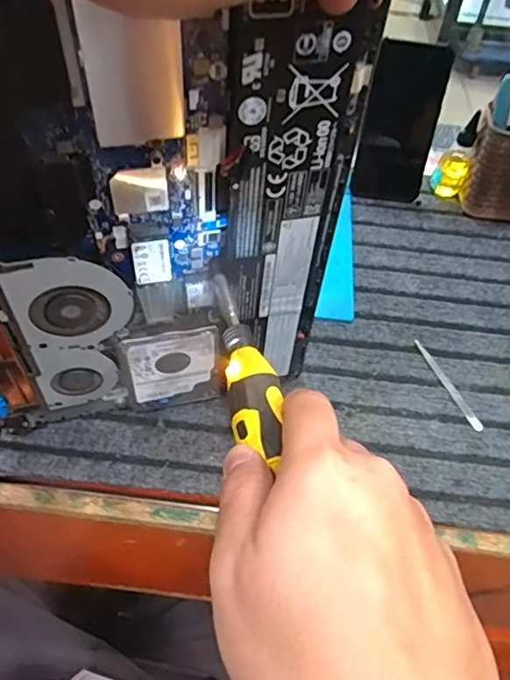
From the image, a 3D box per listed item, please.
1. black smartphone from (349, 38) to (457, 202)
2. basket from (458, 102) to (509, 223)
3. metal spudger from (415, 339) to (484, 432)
[{"bbox_3d":[0.159,-0.235,0.596,0.080,0.161,0.008,9,37,4],"label":"black smartphone"},{"bbox_3d":[0.285,-0.191,0.603,0.092,0.107,0.071,18,53,11],"label":"basket"},{"bbox_3d":[0.170,0.038,0.481,0.009,0.004,0.099,-17,54,-16],"label":"metal spudger"}]

